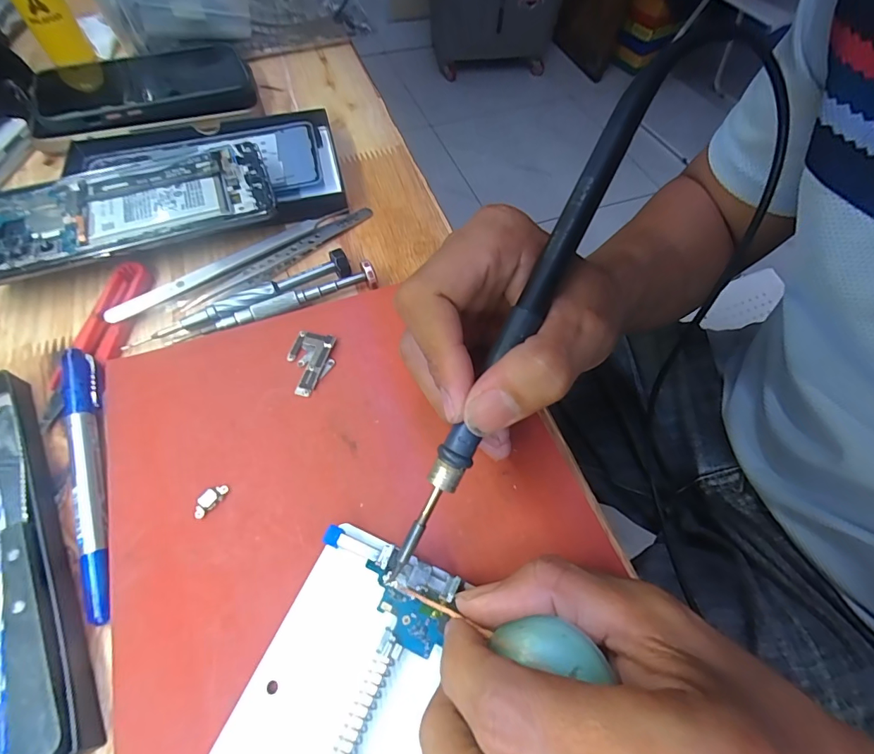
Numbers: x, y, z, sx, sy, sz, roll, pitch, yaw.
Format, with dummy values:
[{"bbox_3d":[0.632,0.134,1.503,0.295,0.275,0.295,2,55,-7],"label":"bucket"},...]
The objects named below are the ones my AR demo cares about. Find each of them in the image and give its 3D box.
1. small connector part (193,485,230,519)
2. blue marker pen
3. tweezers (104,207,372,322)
[{"bbox_3d":[-0.100,0.052,0.187,0.009,0.004,0.016,38,65,18],"label":"small connector part"},{"bbox_3d":[-0.156,0.040,0.189,0.011,0.010,0.128,-19,62,-13],"label":"blue marker pen"},{"bbox_3d":[-0.109,-0.070,0.258,0.160,0.009,0.020,-34,66,-19],"label":"tweezers"}]

